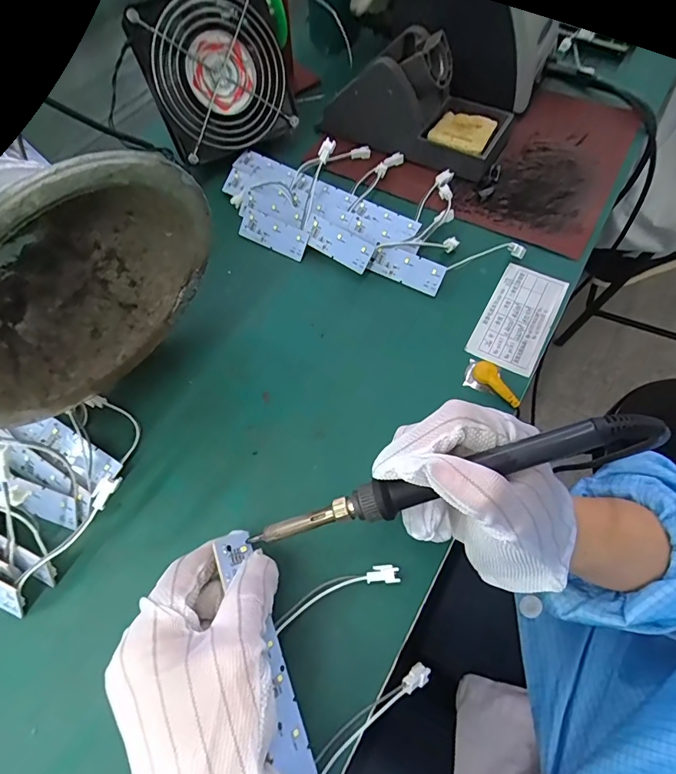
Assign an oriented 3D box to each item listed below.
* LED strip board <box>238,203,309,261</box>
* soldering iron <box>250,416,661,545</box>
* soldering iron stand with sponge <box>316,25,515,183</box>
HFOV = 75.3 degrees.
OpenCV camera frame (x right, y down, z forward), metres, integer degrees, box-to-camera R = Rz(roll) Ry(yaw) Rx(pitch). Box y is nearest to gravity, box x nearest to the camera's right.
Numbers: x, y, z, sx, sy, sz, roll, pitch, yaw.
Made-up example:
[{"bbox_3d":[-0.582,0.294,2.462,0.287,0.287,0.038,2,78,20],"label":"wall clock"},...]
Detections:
[{"bbox_3d":[-0.057,-0.136,0.388,0.068,0.005,0.026,28,107,13],"label":"LED strip board"},{"bbox_3d":[0.049,0.047,0.213,0.202,0.014,0.018,-19,60,12],"label":"soldering iron"},{"bbox_3d":[0.076,-0.283,0.429,0.179,0.081,0.086,28,65,17],"label":"soldering iron stand with sponge"}]

